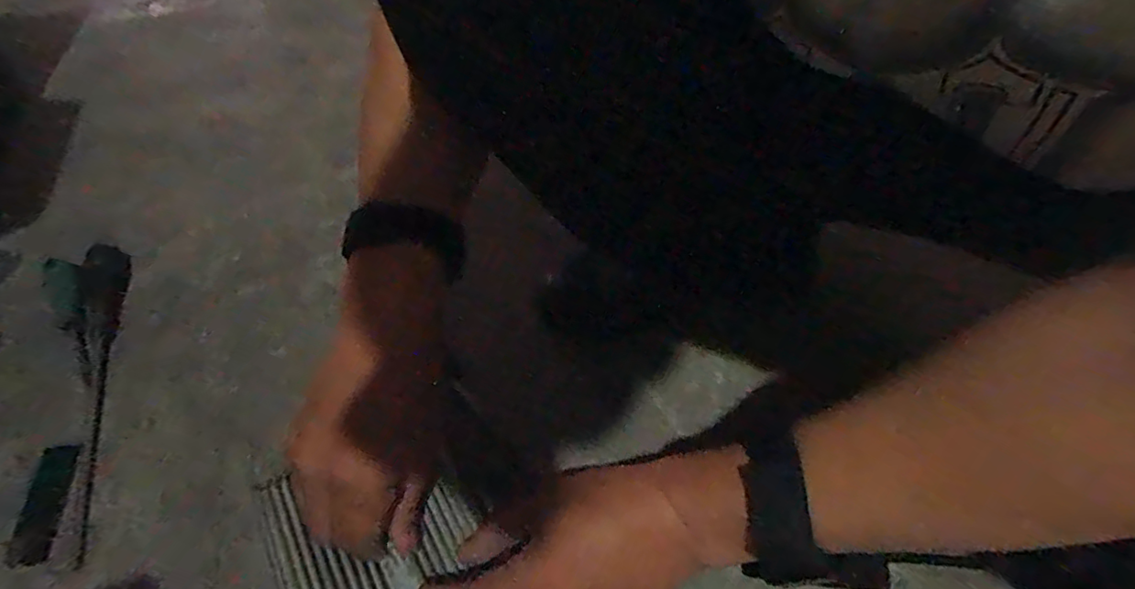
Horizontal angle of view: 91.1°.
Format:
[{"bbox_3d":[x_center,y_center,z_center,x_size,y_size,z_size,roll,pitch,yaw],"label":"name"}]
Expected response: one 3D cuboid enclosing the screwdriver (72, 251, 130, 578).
[{"bbox_3d":[-0.394,0.066,0.462,0.036,0.023,0.303,-17,51,-17],"label":"screwdriver"}]

